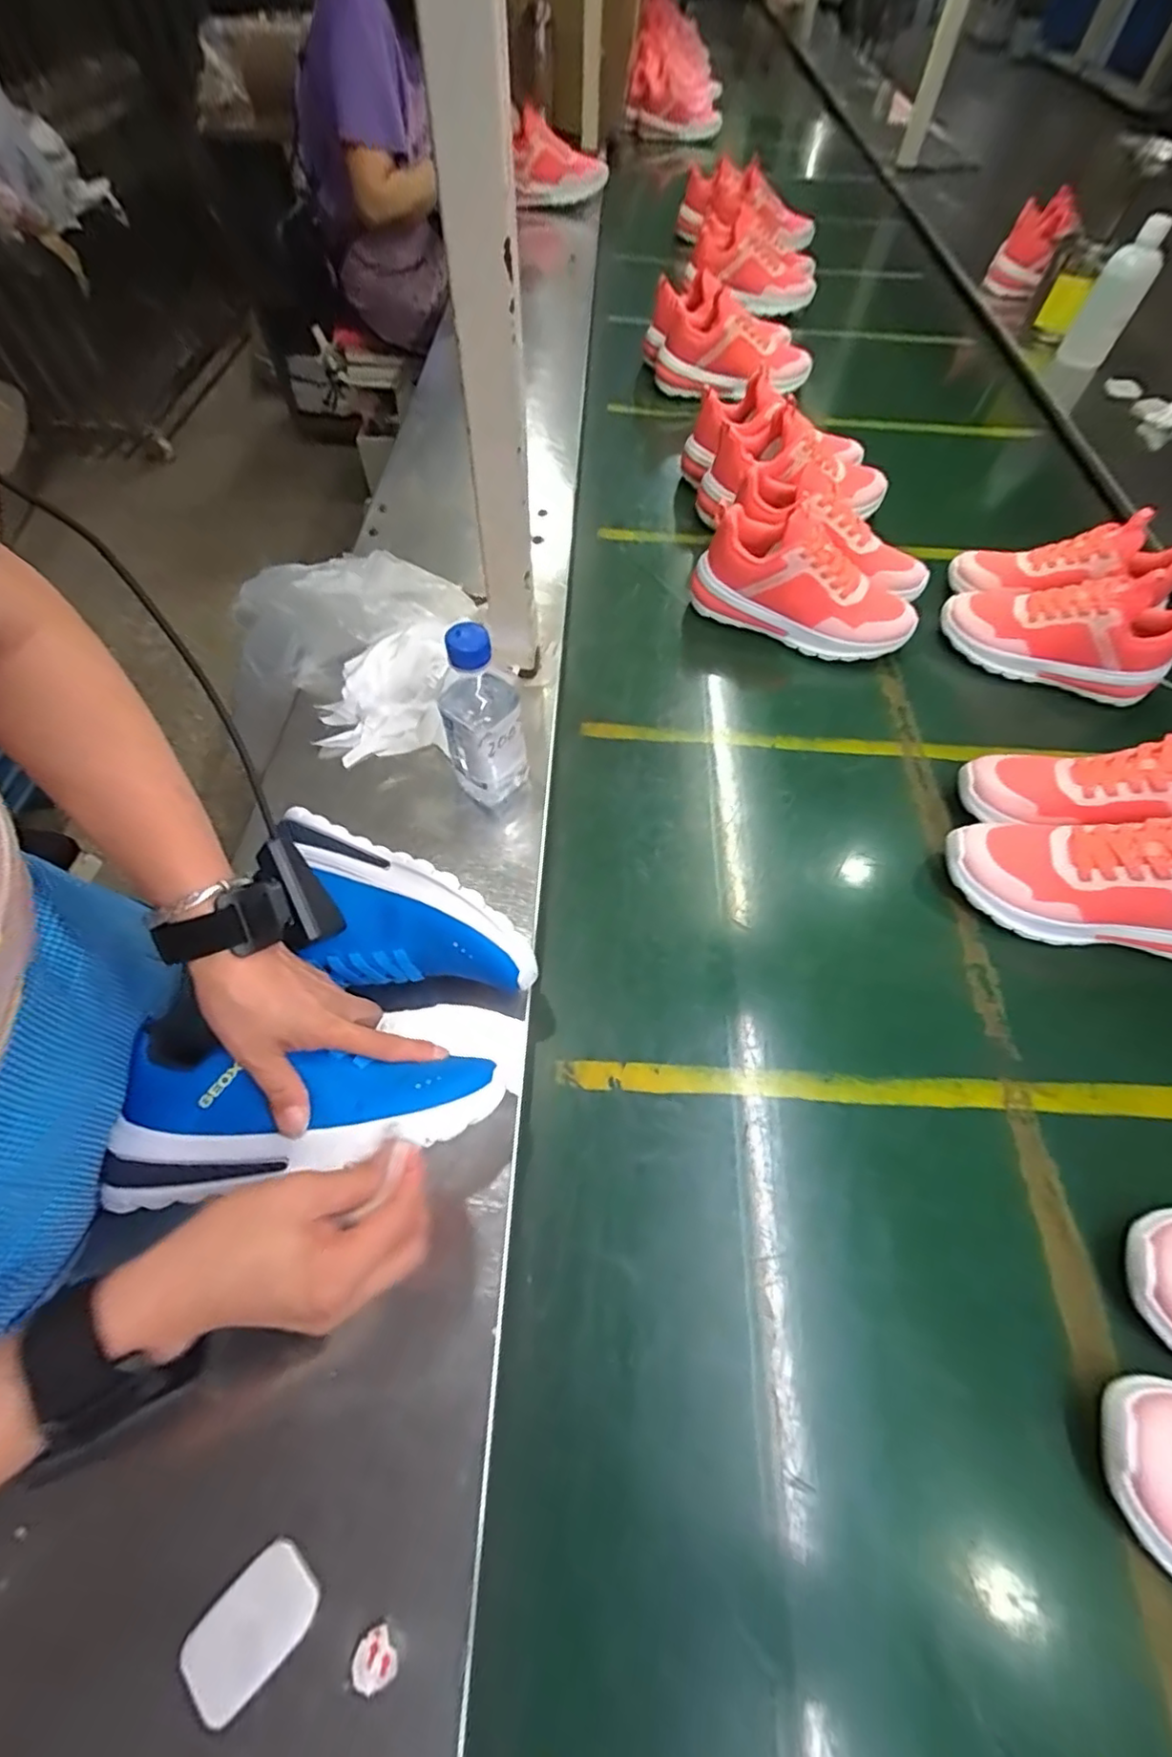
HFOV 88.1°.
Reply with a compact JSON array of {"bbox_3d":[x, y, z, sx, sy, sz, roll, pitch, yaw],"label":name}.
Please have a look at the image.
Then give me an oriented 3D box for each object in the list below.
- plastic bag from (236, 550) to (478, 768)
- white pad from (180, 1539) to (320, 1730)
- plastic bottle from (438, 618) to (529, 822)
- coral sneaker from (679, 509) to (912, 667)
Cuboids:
[{"bbox_3d":[-0.219,-0.235,0.599,0.188,0.086,0.235,-33,65,-17],"label":"plastic bag"},{"bbox_3d":[-0.170,0.379,0.307,0.060,0.013,0.041,-41,69,-20],"label":"white pad"},{"bbox_3d":[-0.087,-0.128,0.510,0.068,0.183,0.066,-19,62,-10],"label":"plastic bottle"},{"bbox_3d":[0.249,-0.335,0.690,0.253,0.111,0.078,23,64,13],"label":"coral sneaker"}]

